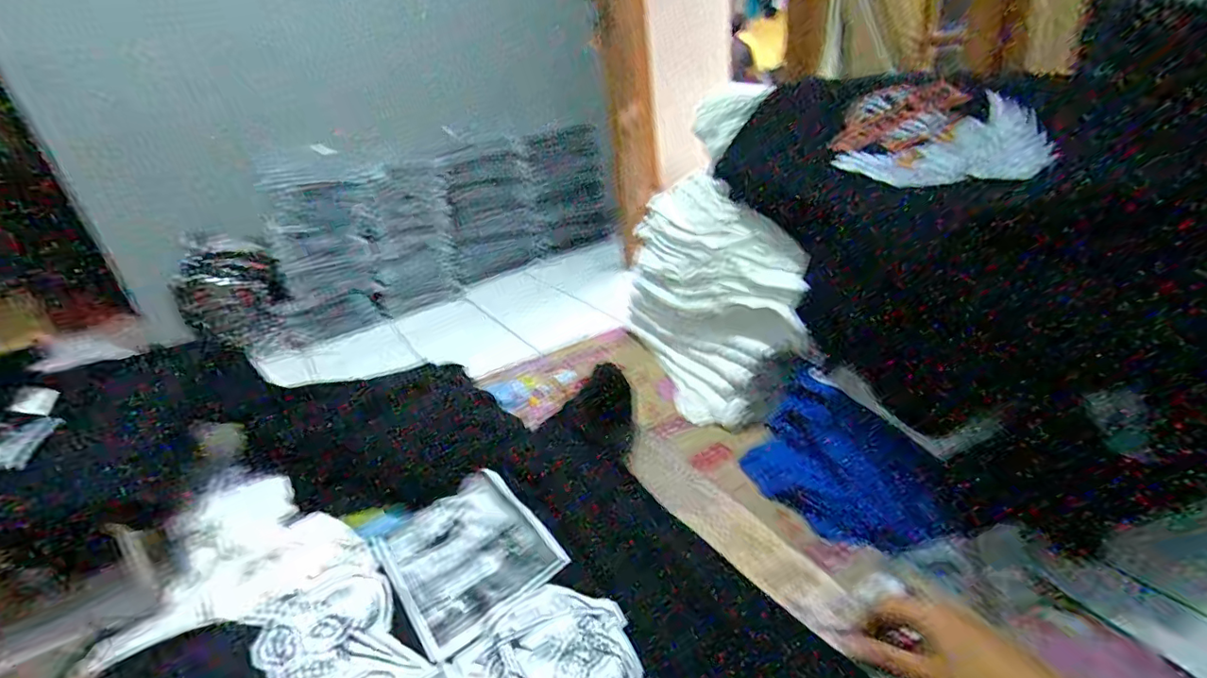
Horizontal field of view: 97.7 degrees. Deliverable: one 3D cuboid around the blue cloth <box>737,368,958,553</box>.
[{"bbox_3d":[0.409,0.229,0.934,0.122,0.208,0.389,-19,29,-21],"label":"blue cloth"}]

